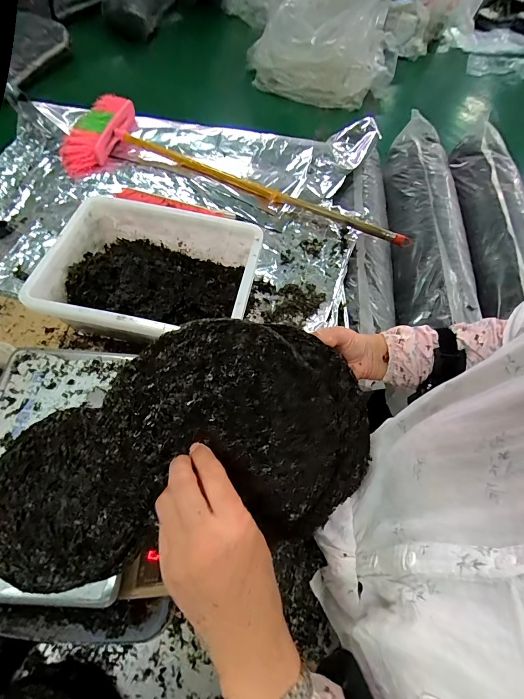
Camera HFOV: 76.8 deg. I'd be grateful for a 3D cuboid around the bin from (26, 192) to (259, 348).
[{"bbox_3d":[-0.203,-0.134,0.653,0.364,0.148,0.277,10,65,1],"label":"bin"}]

